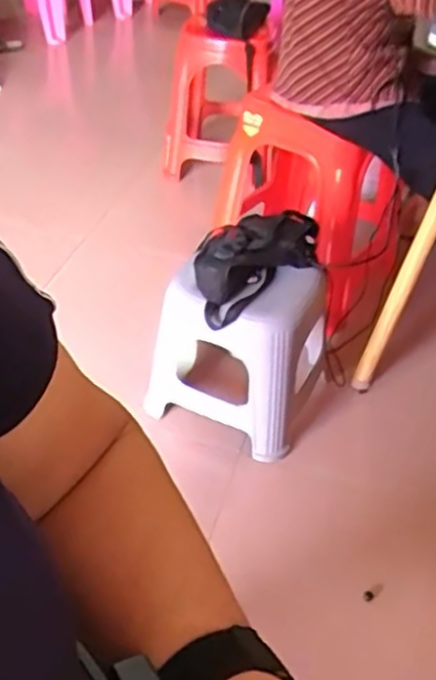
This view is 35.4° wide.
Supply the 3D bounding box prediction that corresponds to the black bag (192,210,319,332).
[{"bbox_3d":[0.046,-0.138,1.233,0.155,0.095,0.264,34,50,31],"label":"black bag"}]

